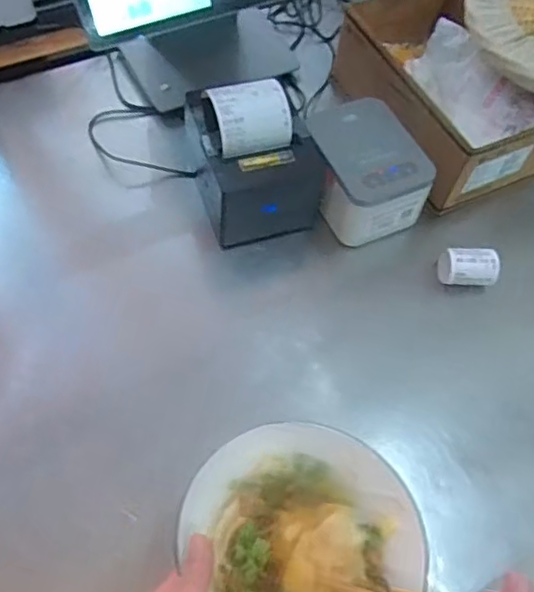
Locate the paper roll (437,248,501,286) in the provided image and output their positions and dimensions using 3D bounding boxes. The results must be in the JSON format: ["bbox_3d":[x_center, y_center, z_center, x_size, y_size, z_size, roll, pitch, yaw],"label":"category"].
[{"bbox_3d":[0.230,-0.029,0.717,0.062,0.044,0.041,5,58,-2],"label":"paper roll"}]

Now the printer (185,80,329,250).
[{"bbox_3d":[-0.017,-0.163,0.727,0.125,0.136,0.157,-14,61,-13],"label":"printer"}]

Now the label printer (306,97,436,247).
[{"bbox_3d":[0.110,-0.145,0.751,0.117,0.095,0.149,-17,63,-15],"label":"label printer"}]

